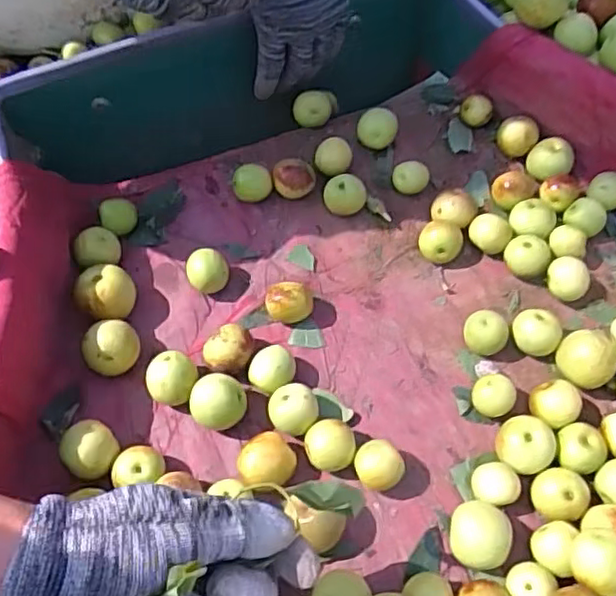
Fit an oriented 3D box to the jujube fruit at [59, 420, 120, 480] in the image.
[{"bbox_3d":[-0.138,0.098,0.421,0.032,0.031,0.035,0,65,0],"label":"jujube fruit"}]

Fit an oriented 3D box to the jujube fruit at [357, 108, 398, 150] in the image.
[{"bbox_3d":[0.058,-0.141,0.554,0.032,0.026,0.027,13,66,6],"label":"jujube fruit"}]

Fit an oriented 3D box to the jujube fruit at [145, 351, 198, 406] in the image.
[{"bbox_3d":[-0.091,0.056,0.450,0.034,0.029,0.032,0,65,0],"label":"jujube fruit"}]

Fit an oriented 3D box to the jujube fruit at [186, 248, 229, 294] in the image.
[{"bbox_3d":[-0.075,-0.018,0.497,0.031,0.025,0.029,0,65,0],"label":"jujube fruit"}]

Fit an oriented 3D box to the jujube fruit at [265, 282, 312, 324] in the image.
[{"bbox_3d":[-0.014,0.005,0.478,0.033,0.029,0.024,-6,66,-3],"label":"jujube fruit"}]

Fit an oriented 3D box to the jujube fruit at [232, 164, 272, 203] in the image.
[{"bbox_3d":[-0.045,-0.091,0.537,0.031,0.030,0.024,-2,65,-1],"label":"jujube fruit"}]

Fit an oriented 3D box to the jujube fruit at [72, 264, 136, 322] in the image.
[{"bbox_3d":[-0.146,-0.001,0.482,0.043,0.039,0.040,0,65,0],"label":"jujube fruit"}]

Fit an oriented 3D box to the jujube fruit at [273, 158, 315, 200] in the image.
[{"bbox_3d":[-0.011,-0.095,0.535,0.032,0.031,0.028,-1,65,0],"label":"jujube fruit"}]

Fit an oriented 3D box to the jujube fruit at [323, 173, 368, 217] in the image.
[{"bbox_3d":[0.030,-0.083,0.523,0.034,0.025,0.026,-12,66,-5],"label":"jujube fruit"}]

